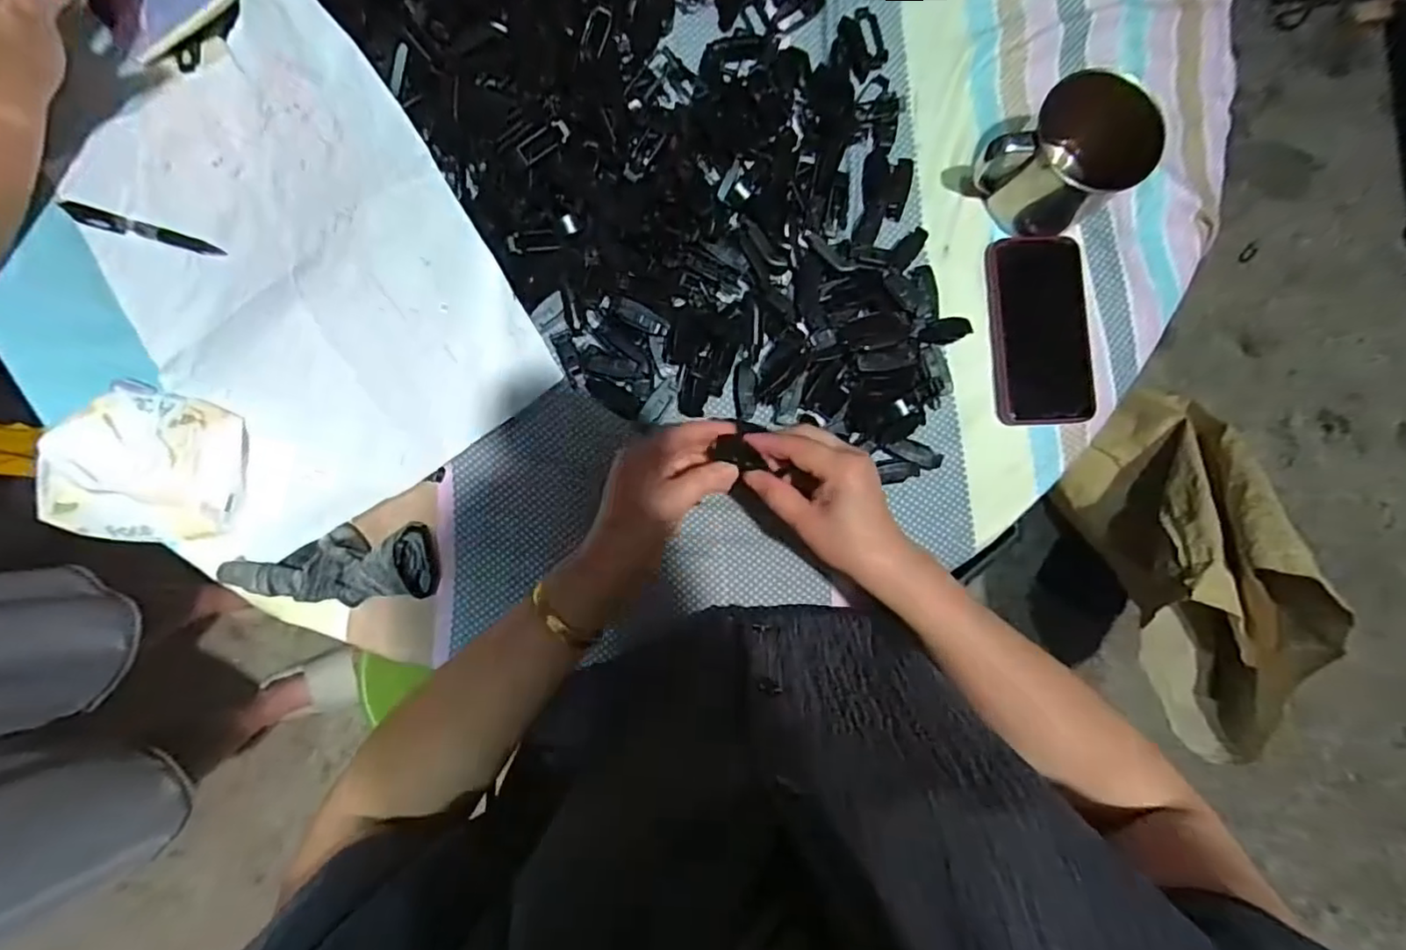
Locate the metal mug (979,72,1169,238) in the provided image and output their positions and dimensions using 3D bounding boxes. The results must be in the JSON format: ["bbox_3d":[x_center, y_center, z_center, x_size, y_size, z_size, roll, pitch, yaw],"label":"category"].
[{"bbox_3d":[0.282,-0.246,0.481,0.099,0.089,0.094,-43,92,-5],"label":"metal mug"}]

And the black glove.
[{"bbox_3d":[-0.291,0.072,0.469,0.151,0.045,0.061,-6,87,-1],"label":"black glove"}]

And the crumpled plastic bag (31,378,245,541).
[{"bbox_3d":[-0.433,-0.005,0.479,0.143,0.039,0.120,16,87,0],"label":"crumpled plastic bag"}]

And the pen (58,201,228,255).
[{"bbox_3d":[-0.468,-0.203,0.507,0.138,0.011,0.016,17,87,0],"label":"pen"}]

